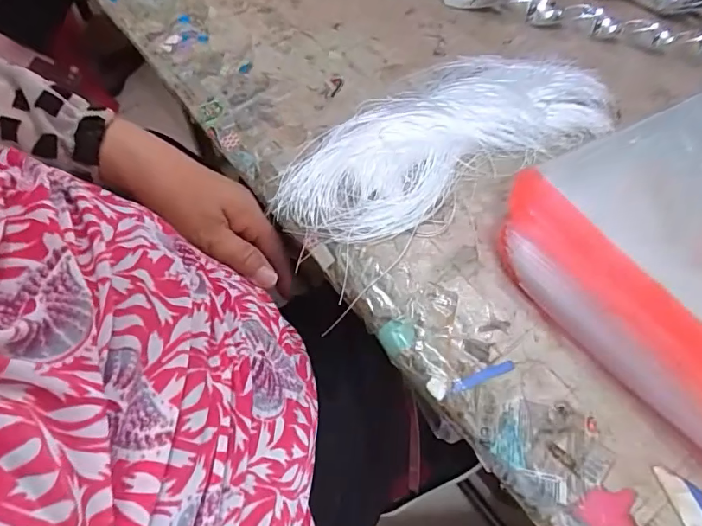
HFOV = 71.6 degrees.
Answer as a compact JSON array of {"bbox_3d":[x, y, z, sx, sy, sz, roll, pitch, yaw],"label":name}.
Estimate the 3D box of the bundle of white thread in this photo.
[{"bbox_3d":[0.069,-0.105,0.376,0.282,0.024,0.126,-25,57,-20],"label":"bundle of white thread"}]

